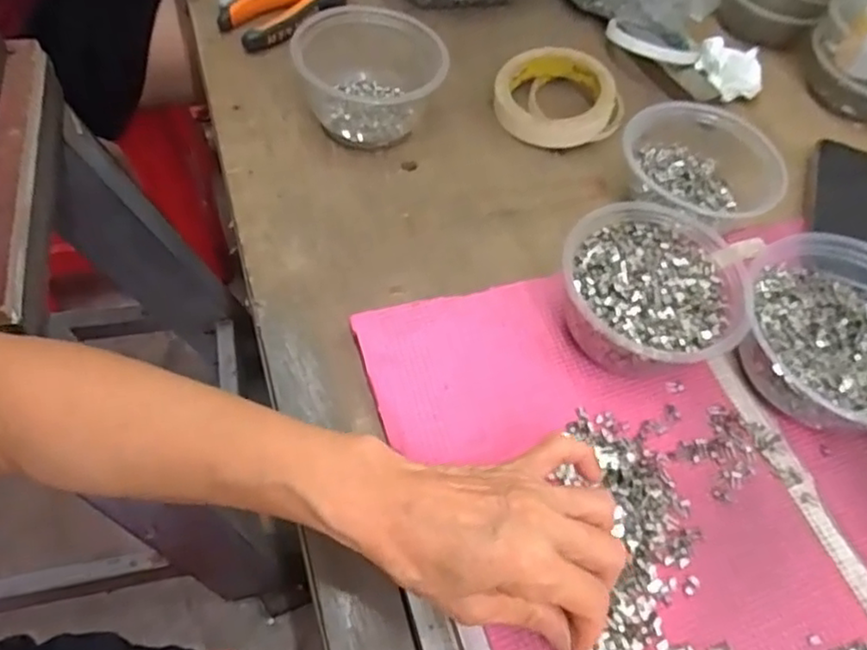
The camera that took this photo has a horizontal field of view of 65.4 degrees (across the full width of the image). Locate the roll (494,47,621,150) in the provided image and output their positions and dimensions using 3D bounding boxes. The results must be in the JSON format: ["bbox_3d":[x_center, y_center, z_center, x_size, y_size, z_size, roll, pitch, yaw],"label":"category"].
[{"bbox_3d":[0.101,-0.192,0.570,0.099,0.031,0.094,3,58,-5],"label":"roll"}]

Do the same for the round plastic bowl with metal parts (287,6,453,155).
[{"bbox_3d":[-0.050,-0.195,0.533,0.107,0.066,0.100,3,58,-5],"label":"round plastic bowl with metal parts"}]

